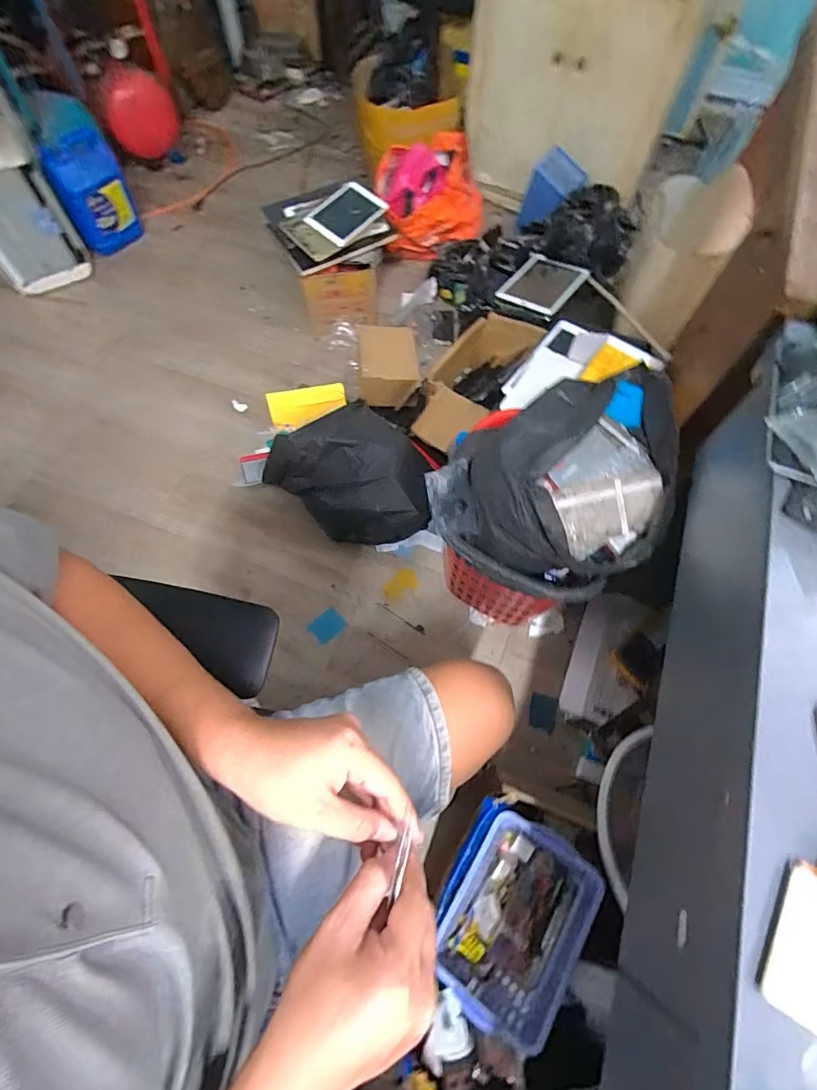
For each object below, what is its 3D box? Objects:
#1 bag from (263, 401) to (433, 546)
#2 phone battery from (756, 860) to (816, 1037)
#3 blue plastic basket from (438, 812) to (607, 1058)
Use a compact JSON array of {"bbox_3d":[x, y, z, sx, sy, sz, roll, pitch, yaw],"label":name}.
[{"bbox_3d":[-0.107,-0.140,1.105,0.336,0.238,0.265,41,71,16],"label":"bag"},{"bbox_3d":[0.242,0.239,0.282,0.058,0.007,0.076,29,68,12],"label":"phone battery"},{"bbox_3d":[0.148,0.522,0.690,0.171,0.077,0.235,30,69,12],"label":"blue plastic basket"}]

